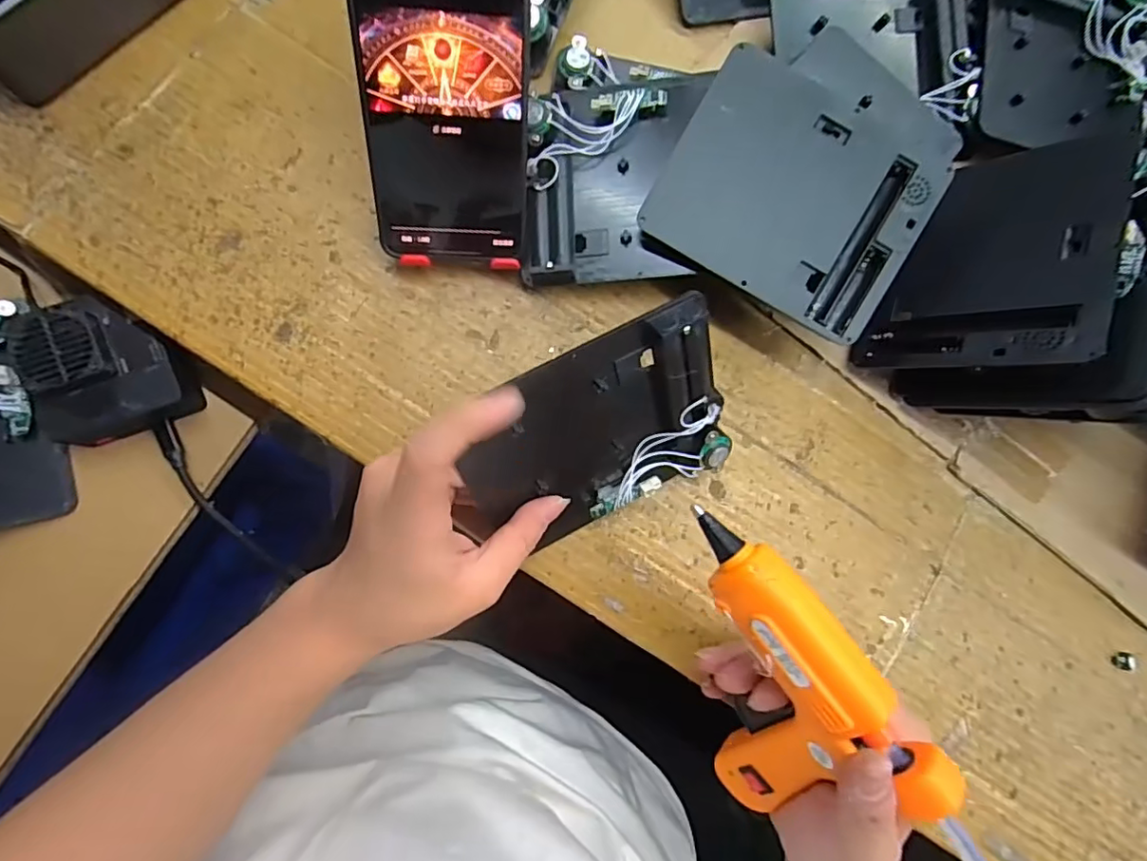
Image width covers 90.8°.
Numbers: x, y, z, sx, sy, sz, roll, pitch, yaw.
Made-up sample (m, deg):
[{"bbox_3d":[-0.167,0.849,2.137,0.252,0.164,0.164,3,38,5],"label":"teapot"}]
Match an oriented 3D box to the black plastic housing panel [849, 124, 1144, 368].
[{"bbox_3d":[0.226,-0.096,0.310,0.011,0.109,0.134,30,75,-36],"label":"black plastic housing panel"}]

